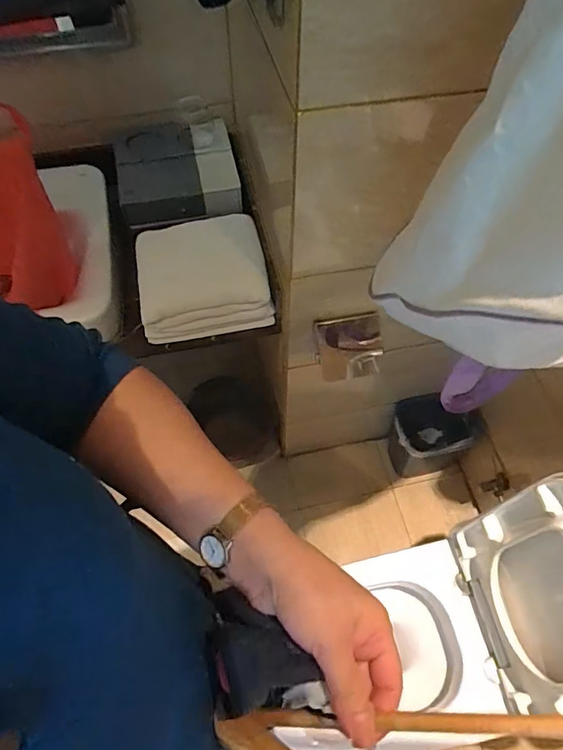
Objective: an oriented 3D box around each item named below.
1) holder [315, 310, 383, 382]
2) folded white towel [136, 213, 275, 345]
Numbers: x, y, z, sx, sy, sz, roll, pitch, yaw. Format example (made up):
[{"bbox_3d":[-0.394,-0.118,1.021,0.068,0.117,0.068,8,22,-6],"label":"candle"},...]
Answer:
[{"bbox_3d":[0.147,-0.058,0.994,0.151,0.135,0.078,-11,60,-7],"label":"holder"},{"bbox_3d":[-0.164,-0.199,0.980,0.256,0.100,0.226,-11,60,-7],"label":"folded white towel"}]

